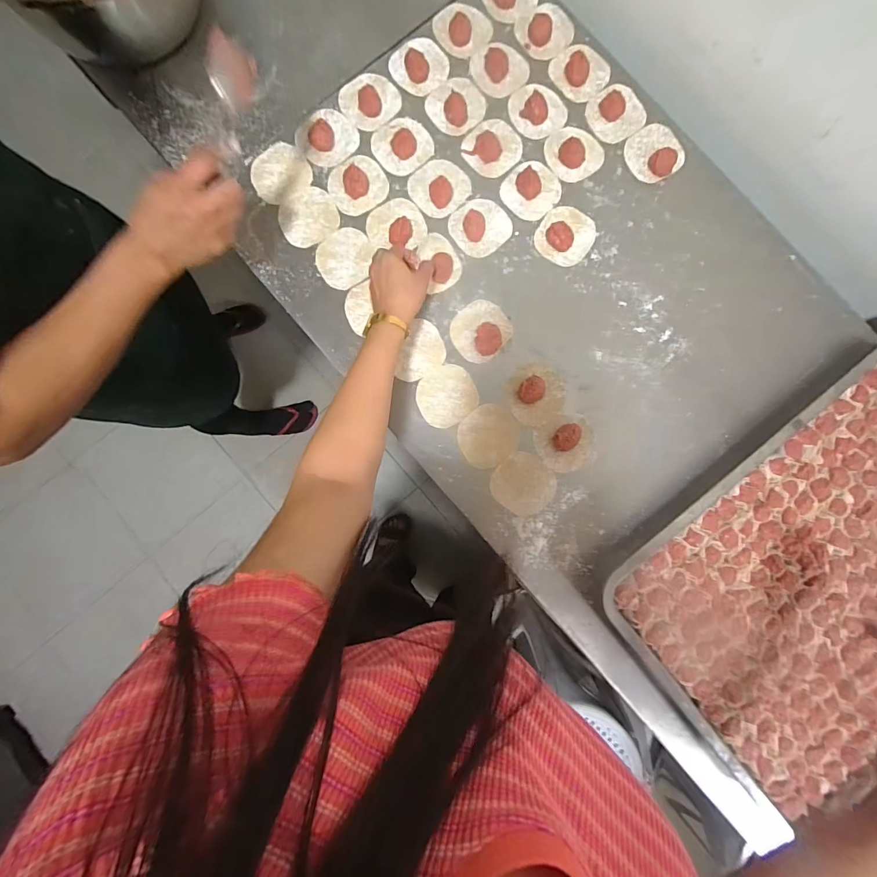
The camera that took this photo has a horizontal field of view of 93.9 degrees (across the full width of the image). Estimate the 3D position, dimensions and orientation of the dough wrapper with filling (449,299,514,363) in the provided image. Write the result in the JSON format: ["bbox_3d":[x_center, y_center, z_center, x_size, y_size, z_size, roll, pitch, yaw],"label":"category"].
[{"bbox_3d":[0.058,-0.151,0.561,0.079,0.018,0.077,0,86,-2],"label":"dough wrapper with filling"}]

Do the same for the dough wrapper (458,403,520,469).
[{"bbox_3d":[0.068,-0.004,0.554,0.081,0.004,0.077,0,86,-2],"label":"dough wrapper"}]

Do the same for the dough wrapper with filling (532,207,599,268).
[{"bbox_3d":[0.183,-0.292,0.579,0.077,0.025,0.084,0,86,-2],"label":"dough wrapper with filling"}]

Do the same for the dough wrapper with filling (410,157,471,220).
[{"bbox_3d":[0.004,-0.362,0.583,0.083,0.016,0.077,0,86,-2],"label":"dough wrapper with filling"}]

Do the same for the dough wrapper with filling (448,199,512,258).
[{"bbox_3d":[0.059,-0.303,0.579,0.081,0.019,0.077,0,86,-2],"label":"dough wrapper with filling"}]

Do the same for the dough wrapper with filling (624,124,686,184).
[{"bbox_3d":[0.317,-0.421,0.594,0.081,0.022,0.083,0,86,-2],"label":"dough wrapper with filling"}]

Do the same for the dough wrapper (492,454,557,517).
[{"bbox_3d":[0.116,0.061,0.553,0.081,0.004,0.078,0,86,-2],"label":"dough wrapper"}]

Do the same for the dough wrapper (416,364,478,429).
[{"bbox_3d":[0.011,-0.058,0.557,0.077,0.005,0.076,0,86,-2],"label":"dough wrapper"}]

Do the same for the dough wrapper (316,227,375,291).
[{"bbox_3d":[-0.130,-0.251,0.570,0.077,0.004,0.079,0,86,-2],"label":"dough wrapper"}]

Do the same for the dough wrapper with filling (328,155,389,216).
[{"bbox_3d":[-0.115,-0.363,0.571,0.080,0.029,0.082,0,86,-2],"label":"dough wrapper with filling"}]

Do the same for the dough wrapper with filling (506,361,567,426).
[{"bbox_3d":[0.134,-0.064,0.553,0.077,0.018,0.078,0,86,-2],"label":"dough wrapper with filling"}]

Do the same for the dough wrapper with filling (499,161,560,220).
[{"bbox_3d":[0.133,-0.358,0.587,0.079,0.017,0.079,0,86,-2],"label":"dough wrapper with filling"}]

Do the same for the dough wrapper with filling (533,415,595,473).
[{"bbox_3d":[0.175,0.006,0.549,0.077,0.020,0.075,0,86,-2],"label":"dough wrapper with filling"}]

